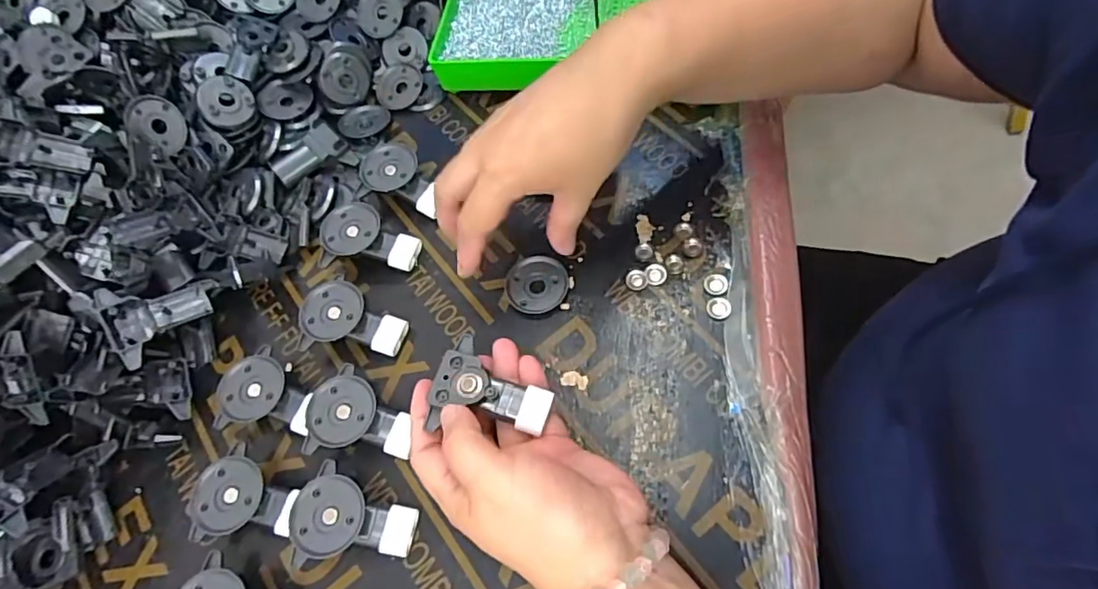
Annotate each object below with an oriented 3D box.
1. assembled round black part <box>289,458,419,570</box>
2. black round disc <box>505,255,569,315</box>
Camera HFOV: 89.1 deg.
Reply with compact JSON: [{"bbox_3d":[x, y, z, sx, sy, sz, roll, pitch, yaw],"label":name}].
[{"bbox_3d":[-0.112,0.128,0.327,0.067,0.028,0.053,-2,64,9],"label":"assembled round black part"},{"bbox_3d":[-0.008,-0.006,0.389,0.042,0.008,0.043,-1,65,9],"label":"black round disc"}]

